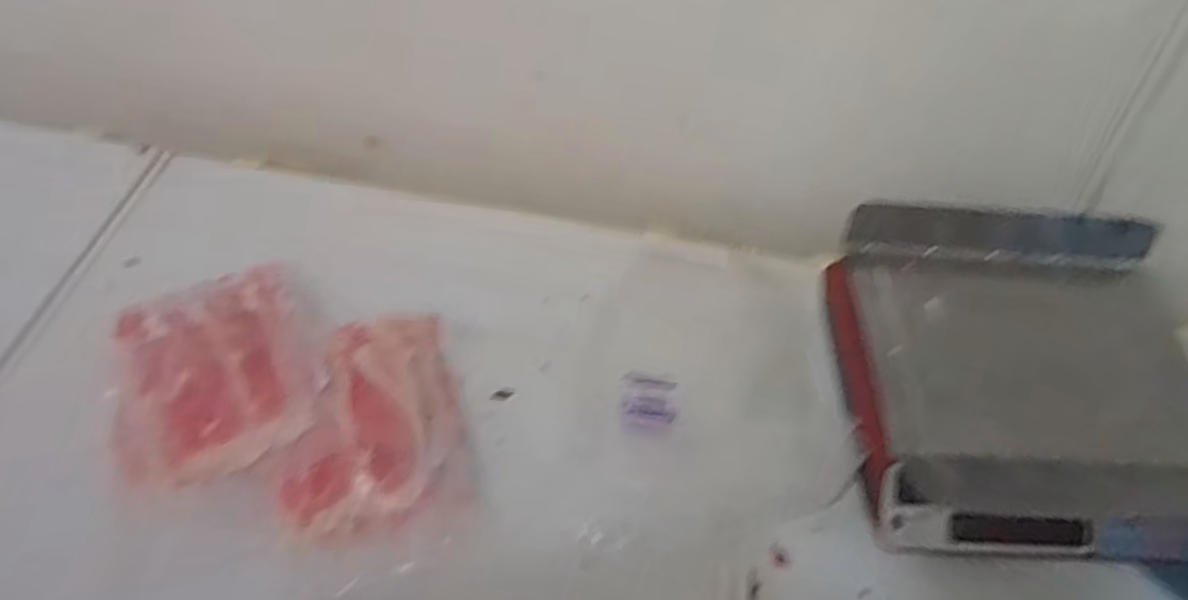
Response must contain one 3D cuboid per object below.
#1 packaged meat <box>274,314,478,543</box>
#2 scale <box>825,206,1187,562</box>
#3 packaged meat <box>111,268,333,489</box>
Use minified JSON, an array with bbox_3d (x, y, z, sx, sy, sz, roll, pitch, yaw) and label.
[{"bbox_3d":[-0.213,0.111,0.751,0.180,0.046,0.245,0,56,-19],"label":"packaged meat"},{"bbox_3d":[0.445,0.071,0.790,0.352,0.116,0.343,3,51,-3],"label":"scale"},{"bbox_3d":[-0.380,0.059,0.755,0.189,0.048,0.236,-22,58,-19],"label":"packaged meat"}]

